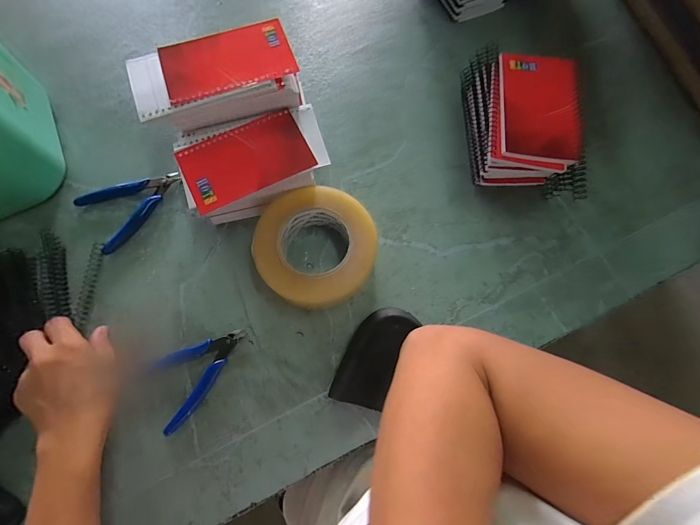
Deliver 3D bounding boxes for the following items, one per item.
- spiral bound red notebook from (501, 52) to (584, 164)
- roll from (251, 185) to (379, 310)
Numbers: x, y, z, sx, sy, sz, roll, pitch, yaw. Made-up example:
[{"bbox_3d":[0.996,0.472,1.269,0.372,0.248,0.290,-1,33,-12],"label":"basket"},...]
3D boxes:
[{"bbox_3d":[0.203,-0.167,0.352,0.082,0.014,0.128,8,74,1],"label":"spiral bound red notebook"},{"bbox_3d":[-0.037,-0.015,0.372,0.125,0.058,0.122,0,74,-1],"label":"roll"}]

